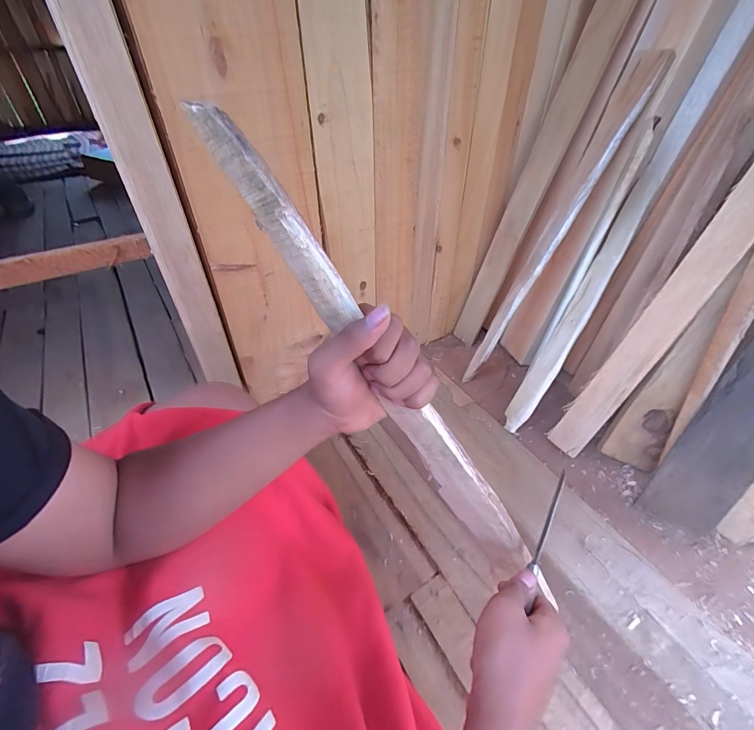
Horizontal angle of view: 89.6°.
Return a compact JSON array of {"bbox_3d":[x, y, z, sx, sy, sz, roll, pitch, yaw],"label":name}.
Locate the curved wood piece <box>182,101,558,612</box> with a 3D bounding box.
[{"bbox_3d":[0.026,0.042,0.311,0.053,0.477,0.016,-17,32,30],"label":"curved wood piece"}]

